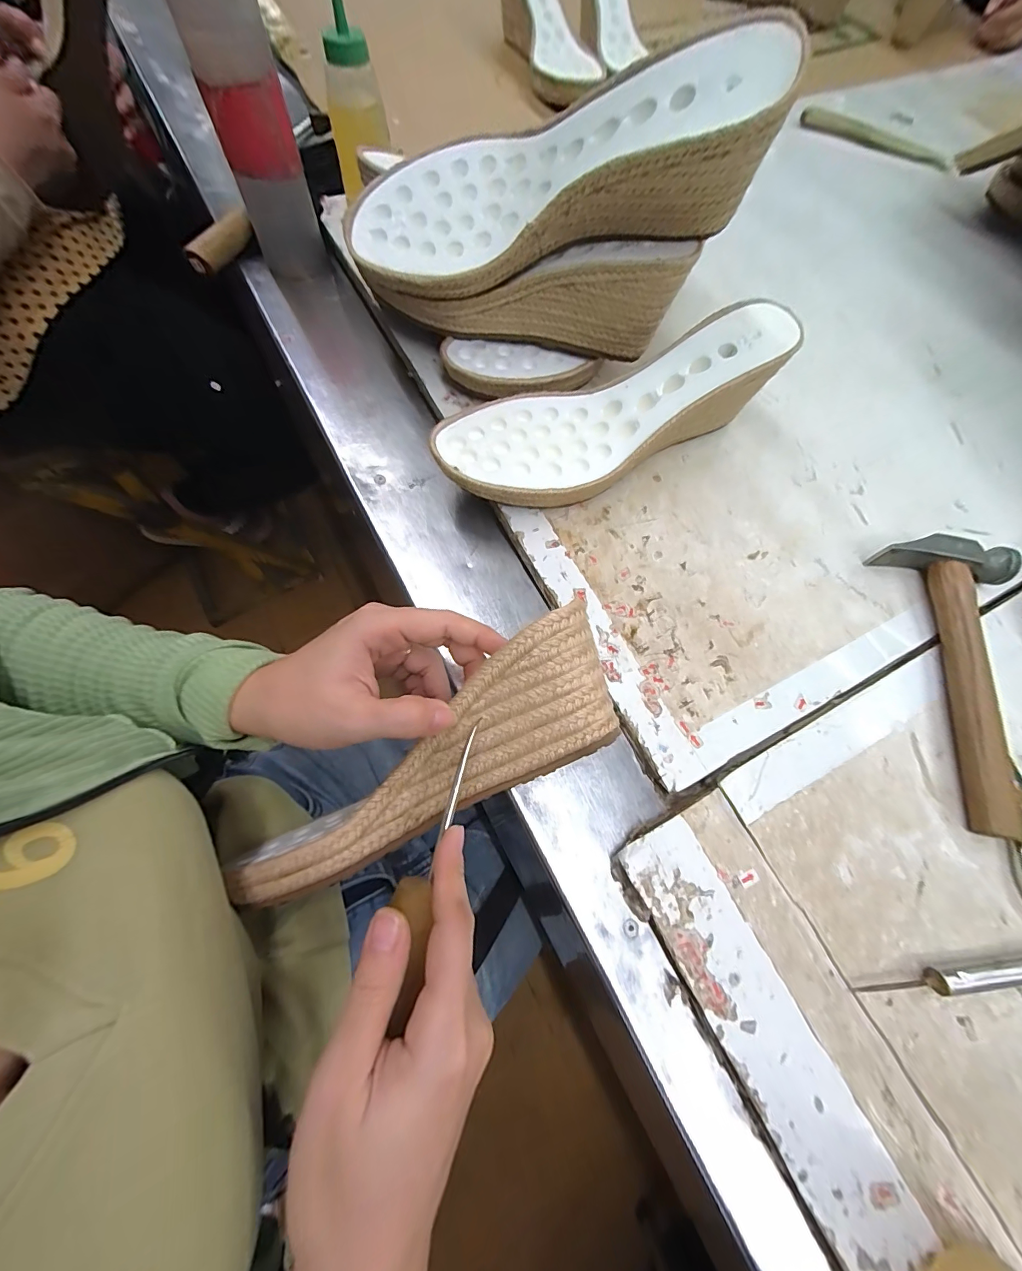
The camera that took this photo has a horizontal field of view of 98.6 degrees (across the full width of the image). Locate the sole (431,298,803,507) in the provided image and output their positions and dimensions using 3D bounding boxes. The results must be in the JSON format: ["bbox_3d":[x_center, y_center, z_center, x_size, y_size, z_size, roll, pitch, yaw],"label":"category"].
[{"bbox_3d":[0.074,-0.157,0.319,0.253,0.075,0.088,-19,70,-9],"label":"sole"}]

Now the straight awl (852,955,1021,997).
[{"bbox_3d":[0.252,0.176,0.230,0.145,0.011,0.013,-3,69,-3],"label":"straight awl"}]

